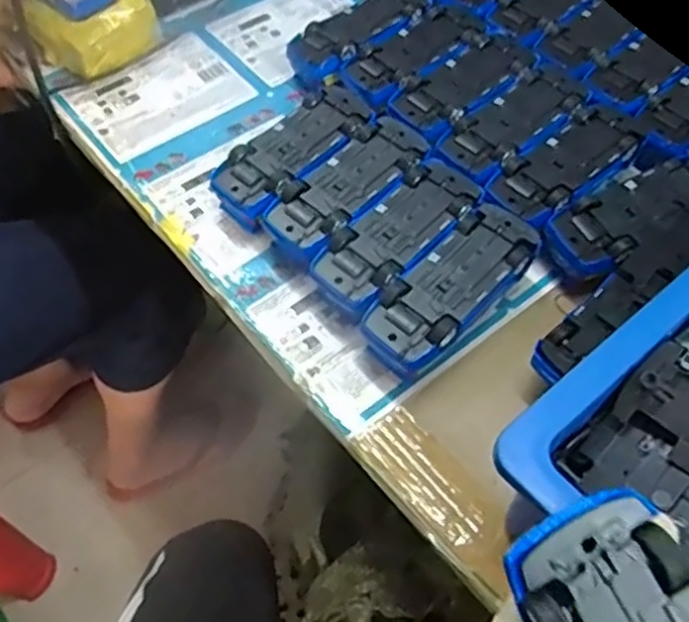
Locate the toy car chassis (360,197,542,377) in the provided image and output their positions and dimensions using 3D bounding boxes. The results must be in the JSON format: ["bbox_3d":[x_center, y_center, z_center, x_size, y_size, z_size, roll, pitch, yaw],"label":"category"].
[{"bbox_3d":[0.069,-0.010,0.456,0.052,0.051,0.130,39,63,21],"label":"toy car chassis"}]

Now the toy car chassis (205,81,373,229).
[{"bbox_3d":[-0.037,-0.111,0.522,0.060,0.048,0.132,36,63,20],"label":"toy car chassis"}]

